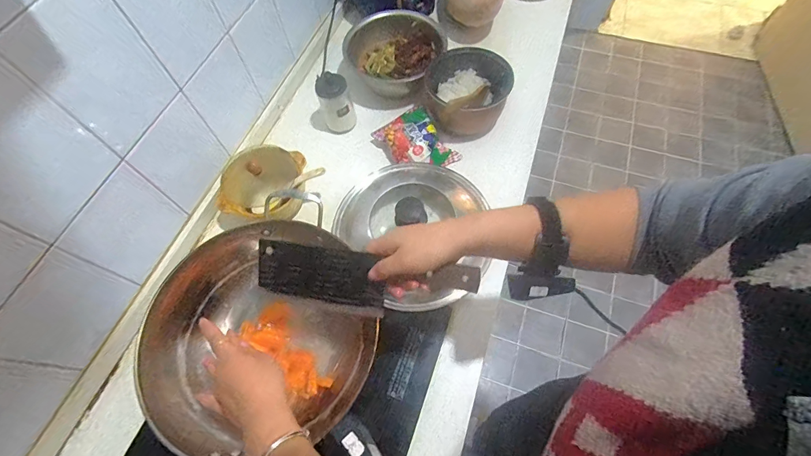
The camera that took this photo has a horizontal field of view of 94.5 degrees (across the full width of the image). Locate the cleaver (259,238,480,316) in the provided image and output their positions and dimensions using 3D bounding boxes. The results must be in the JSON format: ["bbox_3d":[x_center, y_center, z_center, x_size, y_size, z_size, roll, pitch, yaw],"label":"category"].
[{"bbox_3d":[-0.054,0.064,0.469,0.281,0.022,0.083,3,97,14],"label":"cleaver"}]

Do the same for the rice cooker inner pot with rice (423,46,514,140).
[{"bbox_3d":[0.130,-0.296,0.813,0.178,0.130,0.158,9,65,7],"label":"rice cooker inner pot with rice"}]

